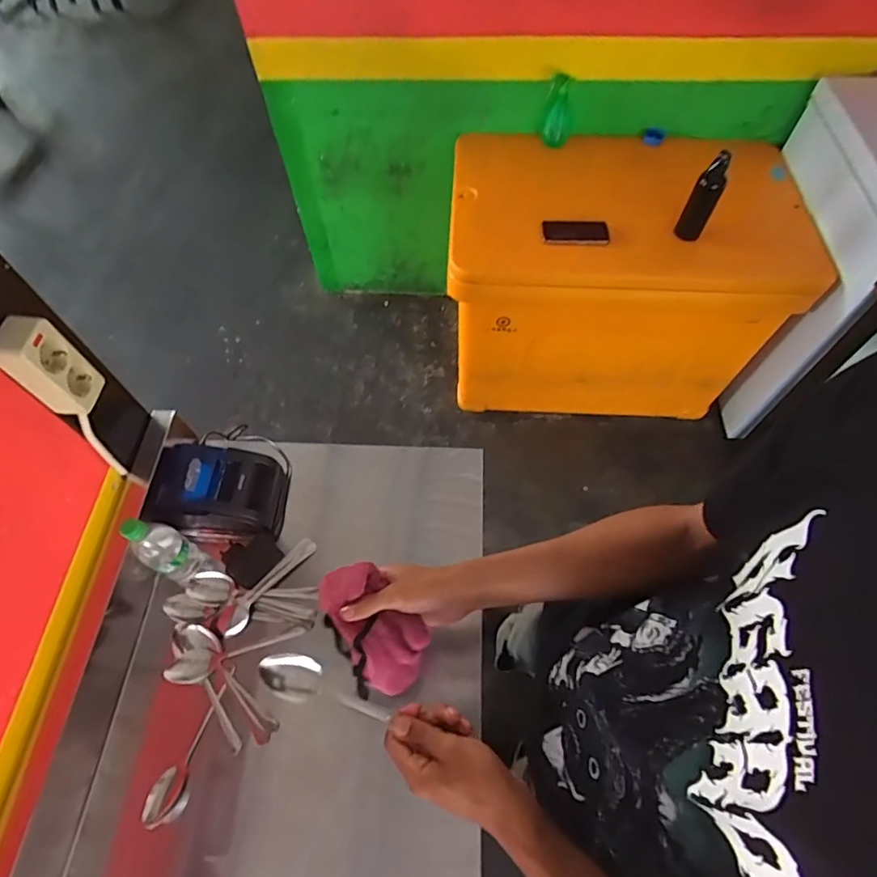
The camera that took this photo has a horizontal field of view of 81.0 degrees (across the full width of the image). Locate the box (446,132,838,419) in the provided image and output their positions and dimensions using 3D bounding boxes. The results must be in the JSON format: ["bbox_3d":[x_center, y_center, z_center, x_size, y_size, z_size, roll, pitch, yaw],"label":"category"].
[{"bbox_3d":[0.528,-0.508,1.668,0.944,0.722,0.613,2,61,2],"label":"box"}]

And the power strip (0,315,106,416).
[{"bbox_3d":[-0.428,-0.080,0.566,0.043,0.110,0.055,4,61,2],"label":"power strip"}]

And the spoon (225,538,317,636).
[{"bbox_3d":[-0.245,0.212,0.745,0.027,0.019,0.167,34,66,18],"label":"spoon"}]

